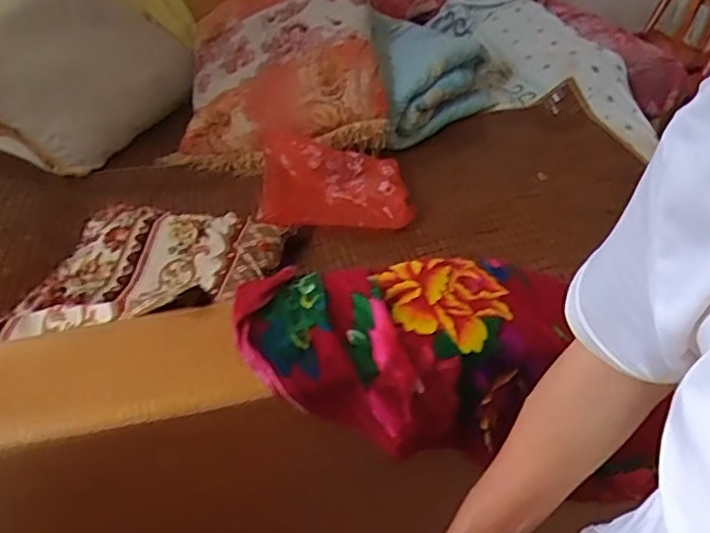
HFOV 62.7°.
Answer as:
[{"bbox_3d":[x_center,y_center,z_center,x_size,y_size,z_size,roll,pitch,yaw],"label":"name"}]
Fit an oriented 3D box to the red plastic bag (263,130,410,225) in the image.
[{"bbox_3d":[-0.043,-0.194,1.319,0.317,0.085,0.237,-2,44,0],"label":"red plastic bag"}]

